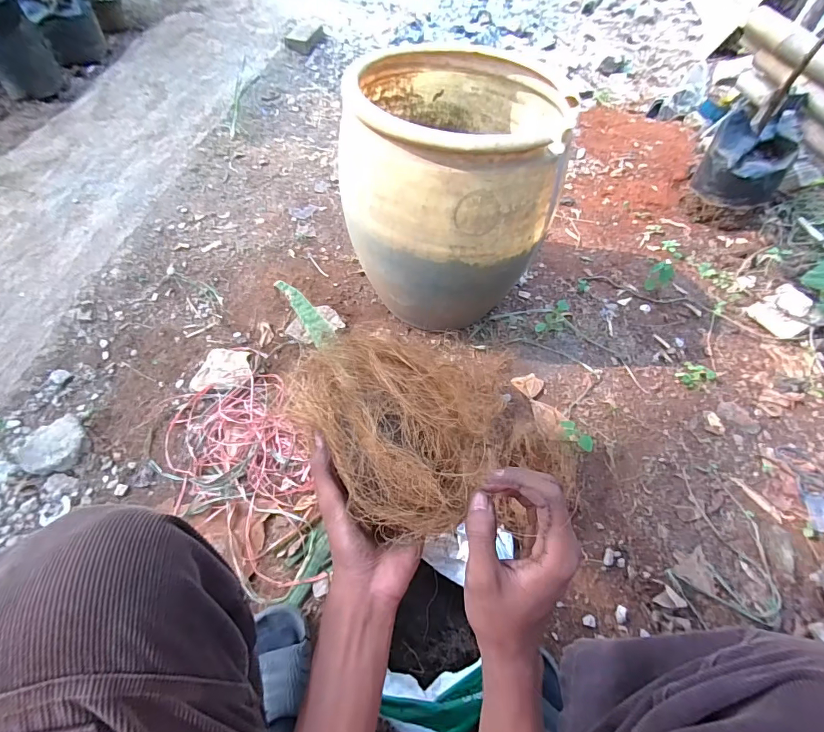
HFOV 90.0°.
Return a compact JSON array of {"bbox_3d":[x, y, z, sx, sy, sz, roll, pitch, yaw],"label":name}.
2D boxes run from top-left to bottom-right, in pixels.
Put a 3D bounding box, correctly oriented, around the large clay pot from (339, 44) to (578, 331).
[{"bbox_3d":[0.082,-0.377,0.922,0.434,0.437,0.478,20,57,7],"label":"large clay pot"}]

